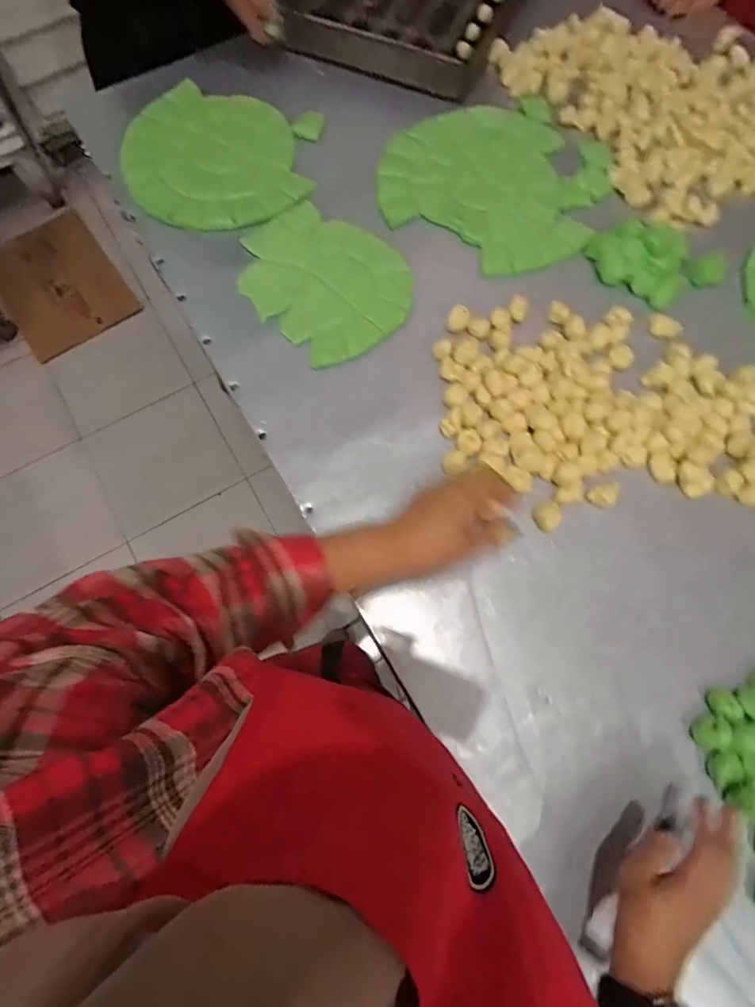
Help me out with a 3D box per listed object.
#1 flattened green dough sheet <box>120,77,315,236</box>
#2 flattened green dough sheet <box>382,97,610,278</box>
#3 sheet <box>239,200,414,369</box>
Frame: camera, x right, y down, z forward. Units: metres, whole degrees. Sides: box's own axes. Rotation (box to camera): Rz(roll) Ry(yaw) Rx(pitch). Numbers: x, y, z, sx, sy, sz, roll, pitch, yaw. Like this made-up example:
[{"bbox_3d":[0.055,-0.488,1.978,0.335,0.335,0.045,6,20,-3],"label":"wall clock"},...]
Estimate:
[{"bbox_3d":[-0.256,-0.536,0.720,0.251,0.008,0.291,-19,73,-6],"label":"flattened green dough sheet"},{"bbox_3d":[0.184,-0.489,0.707,0.327,0.011,0.318,-39,76,-12],"label":"flattened green dough sheet"},{"bbox_3d":[-0.078,-0.314,0.658,0.193,0.016,0.249,-43,77,-13],"label":"sheet"}]

